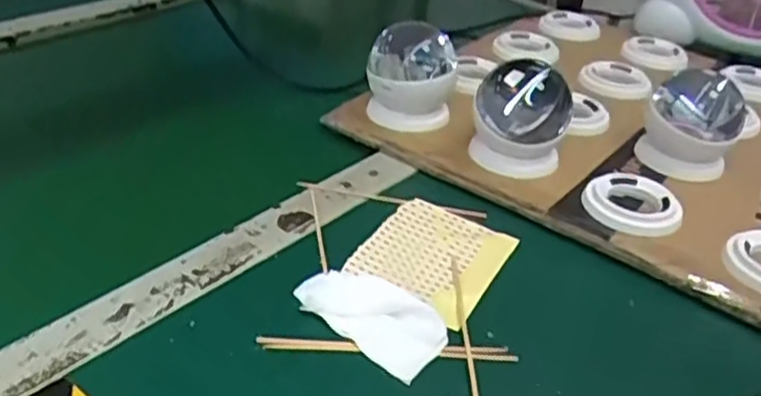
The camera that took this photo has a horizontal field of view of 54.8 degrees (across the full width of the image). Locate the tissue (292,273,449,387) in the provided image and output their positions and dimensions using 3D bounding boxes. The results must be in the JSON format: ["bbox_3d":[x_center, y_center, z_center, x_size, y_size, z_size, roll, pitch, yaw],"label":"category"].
[{"bbox_3d":[-0.004,0.069,0.442,0.090,0.014,0.048,27,39,29],"label":"tissue"}]

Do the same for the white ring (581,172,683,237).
[{"bbox_3d":[0.186,0.004,0.555,0.065,0.017,0.070,4,34,-3],"label":"white ring"}]

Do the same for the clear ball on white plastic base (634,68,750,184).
[{"bbox_3d":[0.257,-0.065,0.604,0.074,0.080,0.078,20,36,20],"label":"clear ball on white plastic base"}]

